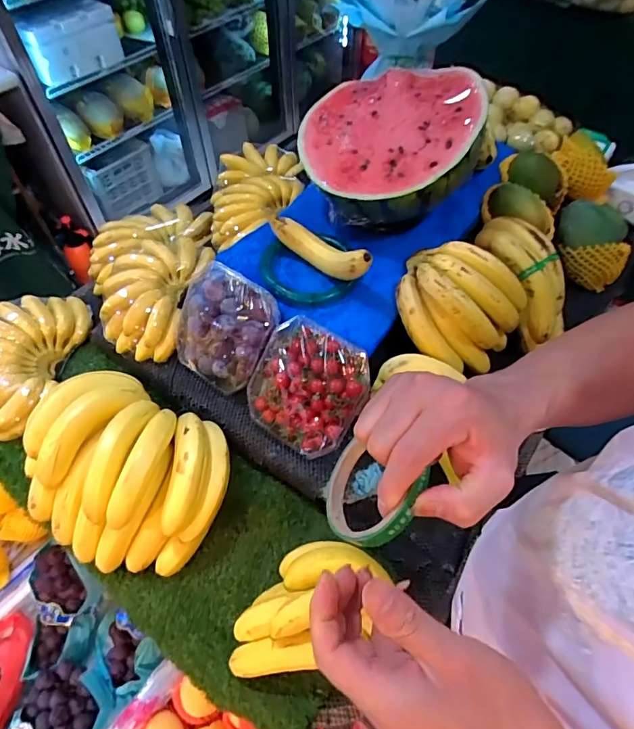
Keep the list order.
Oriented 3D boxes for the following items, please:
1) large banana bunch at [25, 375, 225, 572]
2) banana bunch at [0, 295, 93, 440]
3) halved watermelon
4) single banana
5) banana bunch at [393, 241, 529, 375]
[{"bbox_3d":[-0.247,0.124,0.589,0.271,0.097,0.215,24,59,15],"label":"large banana bunch"},{"bbox_3d":[-0.458,-0.019,0.718,0.147,0.054,0.256,9,56,6],"label":"banana bunch"},{"bbox_3d":[0.102,-0.312,0.694,0.251,0.149,0.233,3,56,1],"label":"halved watermelon"},{"bbox_3d":[0.002,-0.163,0.648,0.176,0.078,0.031,37,63,22],"label":"single banana"},{"bbox_3d":[0.199,-0.076,0.654,0.176,0.114,0.136,17,57,11],"label":"banana bunch"}]

